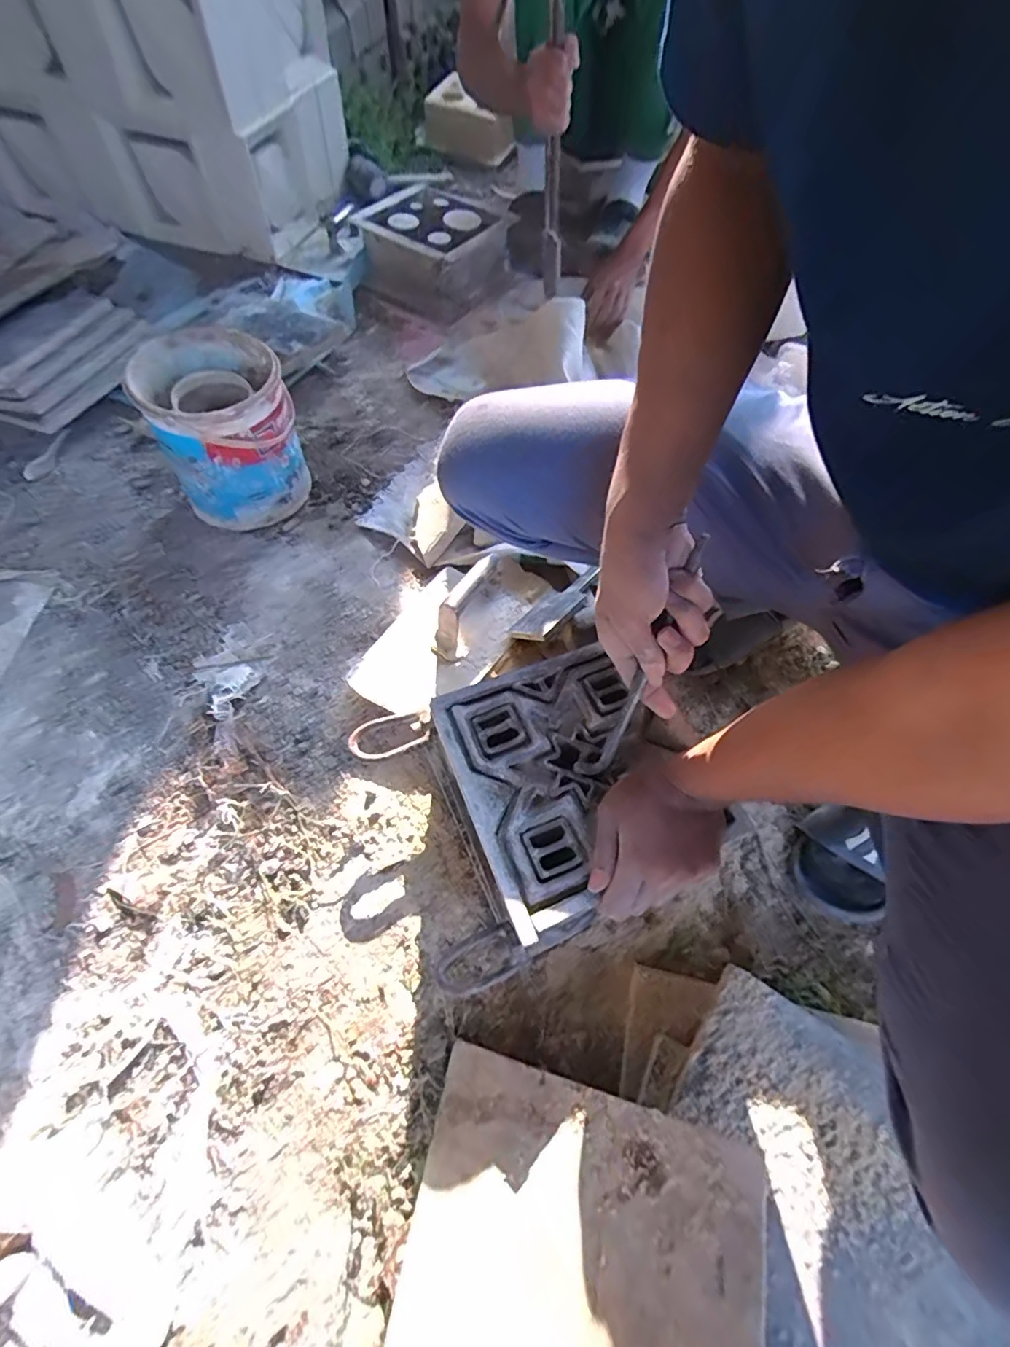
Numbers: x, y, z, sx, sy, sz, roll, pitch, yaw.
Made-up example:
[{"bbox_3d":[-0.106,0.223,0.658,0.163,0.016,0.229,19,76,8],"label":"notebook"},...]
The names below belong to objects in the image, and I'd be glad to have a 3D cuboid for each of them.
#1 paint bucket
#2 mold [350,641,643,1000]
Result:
[{"bbox_3d":[-0.374,-0.320,0.752,0.165,0.205,0.171,1,59,-1],"label":"paint bucket"},{"bbox_3d":[0.020,0.127,0.532,0.248,0.112,0.246,-22,63,-14],"label":"mold"}]

